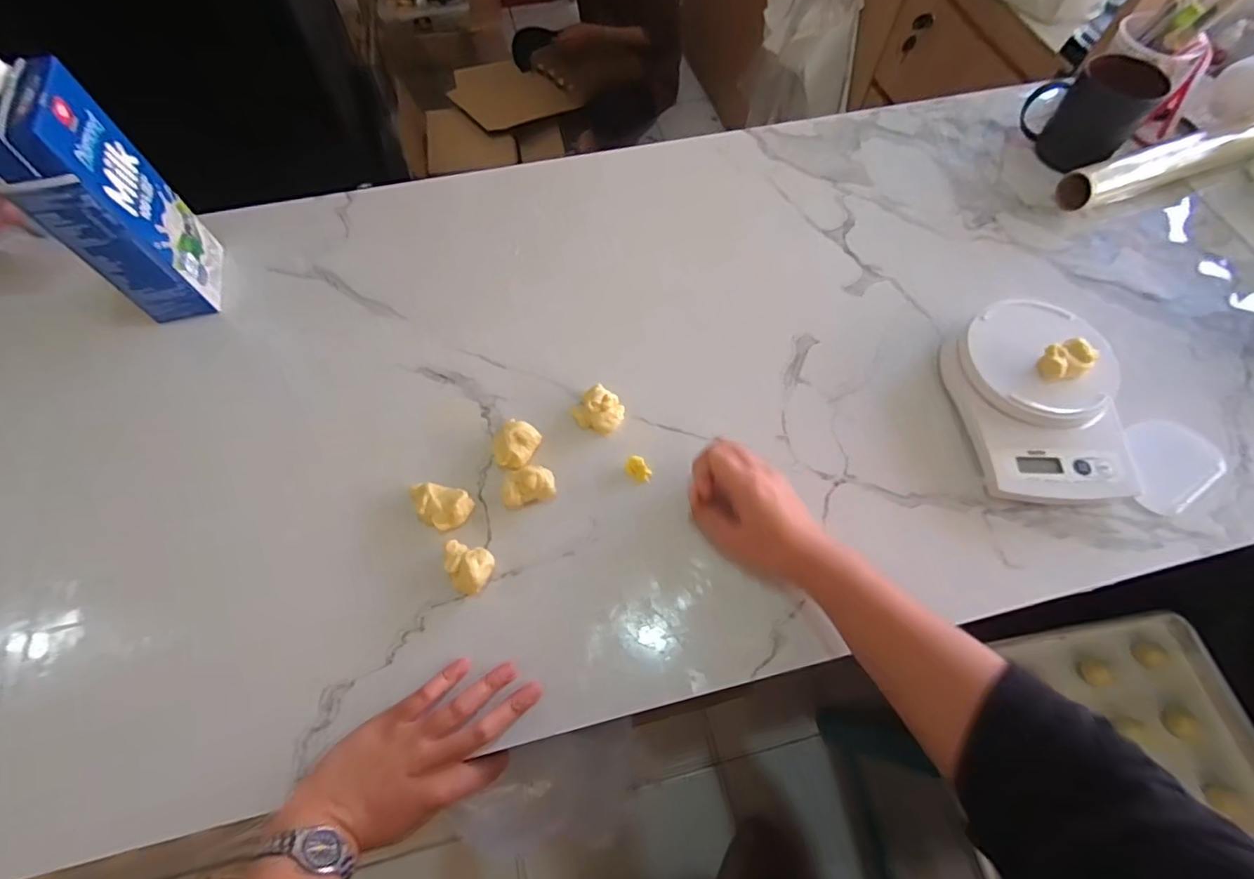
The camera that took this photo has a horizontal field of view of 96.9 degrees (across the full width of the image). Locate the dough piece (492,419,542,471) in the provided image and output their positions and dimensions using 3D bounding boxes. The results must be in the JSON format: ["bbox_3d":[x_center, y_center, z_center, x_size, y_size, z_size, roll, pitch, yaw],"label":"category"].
[{"bbox_3d":[-0.100,0.004,0.491,0.038,0.024,0.042,25,68,10],"label":"dough piece"}]

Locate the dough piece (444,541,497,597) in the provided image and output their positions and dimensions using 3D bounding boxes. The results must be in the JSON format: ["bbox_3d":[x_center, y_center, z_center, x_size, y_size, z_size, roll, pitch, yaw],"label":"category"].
[{"bbox_3d":[-0.127,0.102,0.440,0.041,0.031,0.036,14,67,6],"label":"dough piece"}]

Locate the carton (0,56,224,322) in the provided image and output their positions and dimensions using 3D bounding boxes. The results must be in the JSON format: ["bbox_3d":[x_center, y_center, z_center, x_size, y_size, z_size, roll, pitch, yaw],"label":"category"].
[{"bbox_3d":[-0.449,-0.203,0.486,0.061,0.197,0.102,-11,67,-5],"label":"carton"}]

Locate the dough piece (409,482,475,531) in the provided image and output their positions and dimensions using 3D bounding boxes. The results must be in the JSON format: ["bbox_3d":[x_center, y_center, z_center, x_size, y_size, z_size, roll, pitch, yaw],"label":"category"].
[{"bbox_3d":[-0.157,0.057,0.465,0.053,0.021,0.036,11,66,5],"label":"dough piece"}]

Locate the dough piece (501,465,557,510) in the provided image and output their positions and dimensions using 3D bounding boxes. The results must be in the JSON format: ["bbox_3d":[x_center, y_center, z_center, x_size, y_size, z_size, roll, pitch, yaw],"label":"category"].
[{"bbox_3d":[-0.084,0.040,0.470,0.044,0.026,0.026,-14,67,-6],"label":"dough piece"}]

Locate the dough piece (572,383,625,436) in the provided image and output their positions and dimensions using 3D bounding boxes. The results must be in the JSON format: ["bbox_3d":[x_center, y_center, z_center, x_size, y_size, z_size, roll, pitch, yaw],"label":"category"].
[{"bbox_3d":[-0.024,-0.024,0.509,0.040,0.028,0.038,0,66,0],"label":"dough piece"}]

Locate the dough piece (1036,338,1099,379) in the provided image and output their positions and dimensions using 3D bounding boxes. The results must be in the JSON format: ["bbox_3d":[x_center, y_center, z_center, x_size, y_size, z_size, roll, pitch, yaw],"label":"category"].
[{"bbox_3d":[0.385,-0.070,0.483,0.048,0.018,0.031,-13,64,-7],"label":"dough piece"}]

